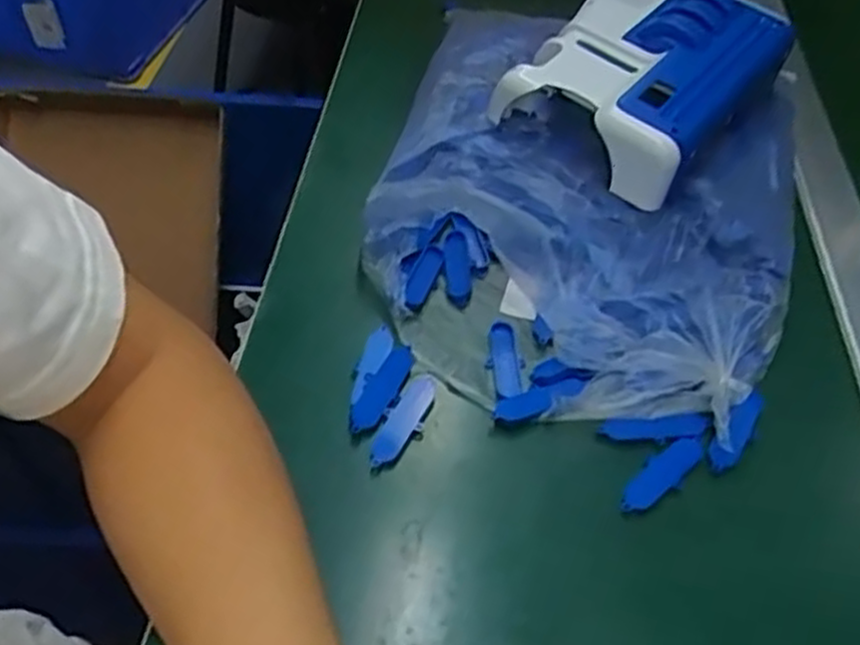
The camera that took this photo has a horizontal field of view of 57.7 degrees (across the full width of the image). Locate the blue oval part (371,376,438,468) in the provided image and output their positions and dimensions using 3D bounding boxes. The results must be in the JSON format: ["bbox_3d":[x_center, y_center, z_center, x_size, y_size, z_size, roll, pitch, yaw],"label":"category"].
[{"bbox_3d":[-0.014,0.051,0.405,0.017,0.011,0.057,25,63,17],"label":"blue oval part"}]

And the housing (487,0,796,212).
[{"bbox_3d":[0.140,-0.161,0.502,0.133,0.077,0.148,34,52,24],"label":"housing"}]

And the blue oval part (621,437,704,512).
[{"bbox_3d":[0.112,0.074,0.378,0.054,0.005,0.017,-32,57,-31],"label":"blue oval part"}]

